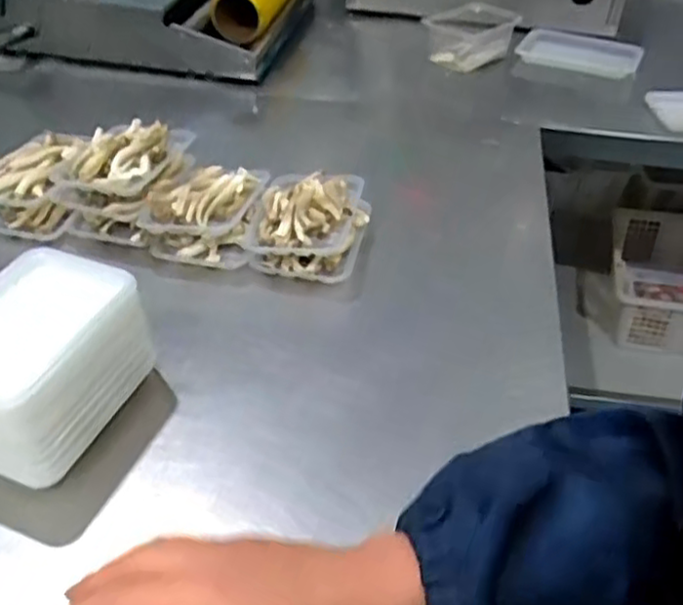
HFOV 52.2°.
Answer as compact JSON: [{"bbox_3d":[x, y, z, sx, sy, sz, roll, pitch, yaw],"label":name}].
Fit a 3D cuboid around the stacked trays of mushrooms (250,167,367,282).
[{"bbox_3d":[-0.041,-0.096,0.809,0.128,0.052,0.152,8,42,8],"label":"stacked trays of mushrooms"}]

